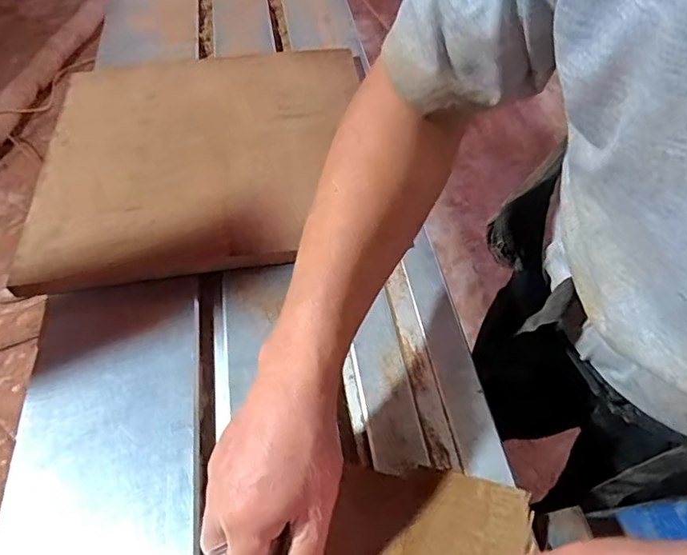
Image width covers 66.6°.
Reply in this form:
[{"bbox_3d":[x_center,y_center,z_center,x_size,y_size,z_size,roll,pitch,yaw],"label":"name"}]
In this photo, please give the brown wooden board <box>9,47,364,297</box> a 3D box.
[{"bbox_3d":[-0.157,-0.151,0.592,0.348,0.021,0.348,-6,55,-4],"label":"brown wooden board"}]

